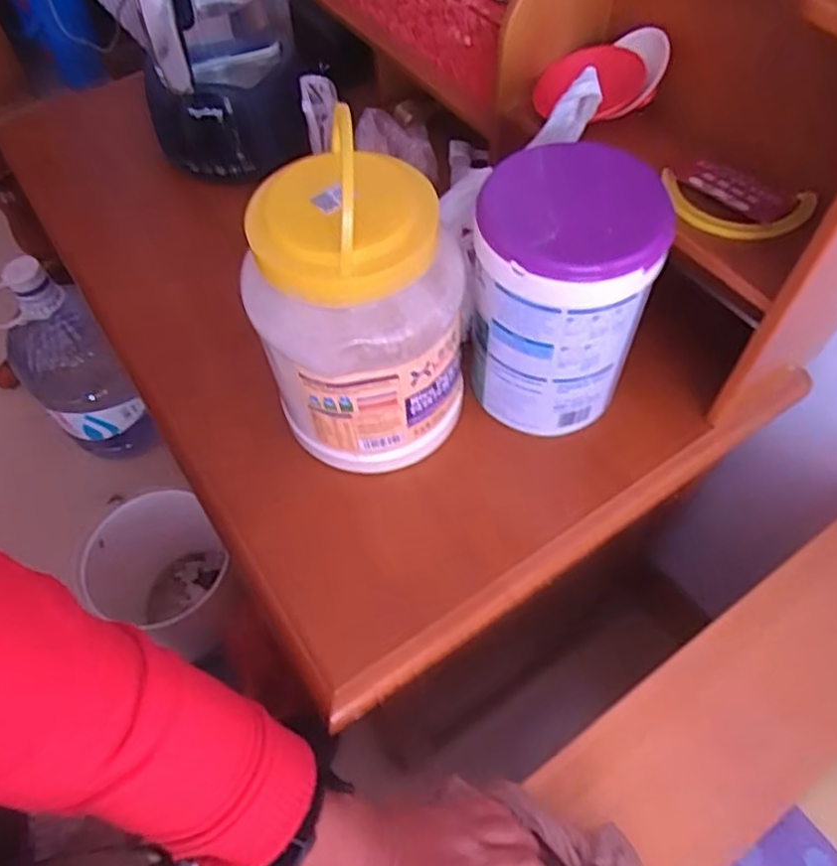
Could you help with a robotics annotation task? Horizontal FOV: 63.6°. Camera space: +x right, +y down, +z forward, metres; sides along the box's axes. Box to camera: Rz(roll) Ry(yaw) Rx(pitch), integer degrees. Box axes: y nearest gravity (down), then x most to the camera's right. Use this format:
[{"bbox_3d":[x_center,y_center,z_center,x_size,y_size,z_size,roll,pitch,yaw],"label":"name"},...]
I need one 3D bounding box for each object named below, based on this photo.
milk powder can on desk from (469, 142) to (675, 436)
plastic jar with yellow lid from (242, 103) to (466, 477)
[{"bbox_3d":[0.105,-0.100,0.514,0.125,0.186,0.119,8,58,8],"label":"milk powder can on desk"},{"bbox_3d":[-0.042,-0.081,0.487,0.144,0.210,0.126,-26,60,-13],"label":"plastic jar with yellow lid"}]

